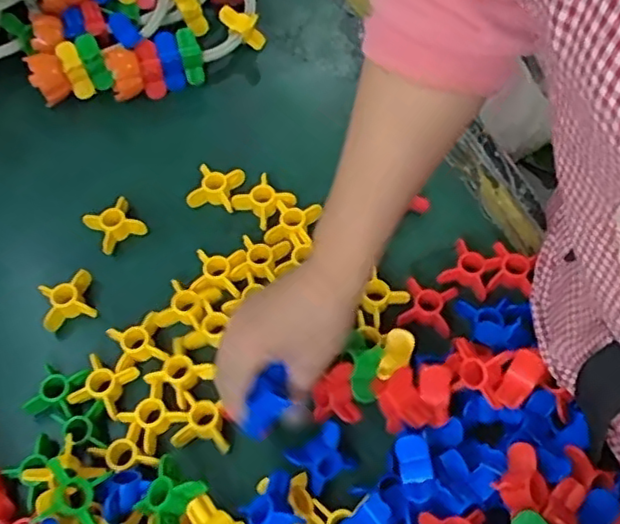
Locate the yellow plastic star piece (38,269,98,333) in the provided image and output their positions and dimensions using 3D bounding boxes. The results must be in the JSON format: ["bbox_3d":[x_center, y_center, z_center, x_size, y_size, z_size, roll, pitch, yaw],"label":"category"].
[{"bbox_3d":[-0.198,0.031,0.528,0.041,0.023,0.039,-20,60,-6],"label":"yellow plastic star piece"}]

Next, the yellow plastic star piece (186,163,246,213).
[{"bbox_3d":[-0.084,-0.067,0.580,0.043,0.020,0.038,6,61,9],"label":"yellow plastic star piece"}]

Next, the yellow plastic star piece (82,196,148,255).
[{"bbox_3d":[-0.170,-0.034,0.562,0.043,0.019,0.037,-30,62,-12],"label":"yellow plastic star piece"}]

